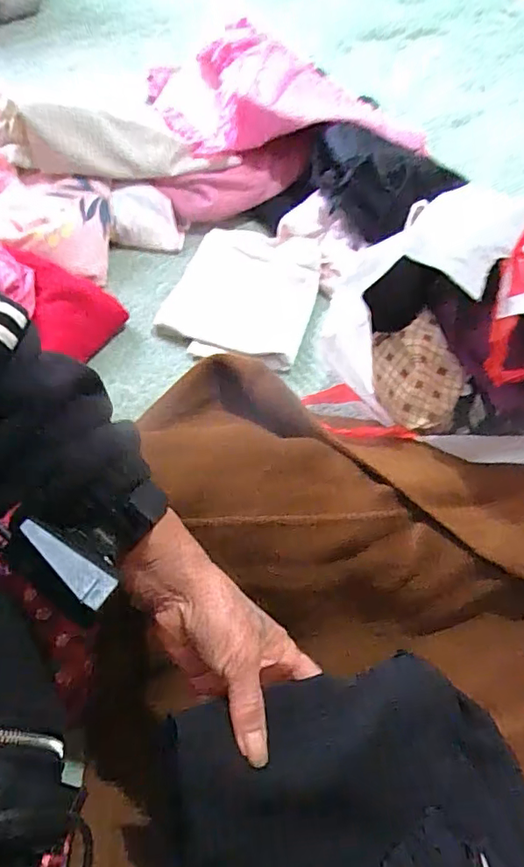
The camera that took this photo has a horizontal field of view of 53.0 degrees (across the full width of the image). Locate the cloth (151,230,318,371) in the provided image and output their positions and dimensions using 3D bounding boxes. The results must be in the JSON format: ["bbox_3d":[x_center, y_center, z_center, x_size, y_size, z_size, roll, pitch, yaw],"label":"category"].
[{"bbox_3d":[-0.026,-0.181,0.673,0.179,0.039,0.205,14,59,7],"label":"cloth"}]

